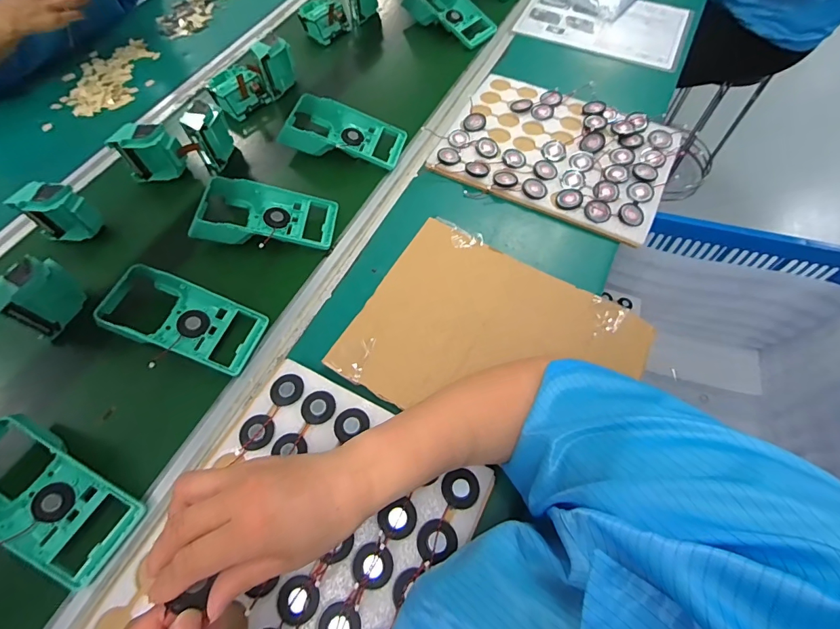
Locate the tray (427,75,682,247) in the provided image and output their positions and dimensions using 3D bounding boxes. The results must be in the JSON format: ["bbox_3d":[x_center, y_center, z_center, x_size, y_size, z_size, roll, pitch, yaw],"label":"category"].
[{"bbox_3d":[0.205,-0.248,0.611,0.313,0.021,0.245,25,65,14],"label":"tray"}]

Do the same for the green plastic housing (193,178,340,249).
[{"bbox_3d":[-0.210,-0.137,0.550,0.186,0.040,0.091,5,61,4],"label":"green plastic housing"}]

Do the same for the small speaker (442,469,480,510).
[{"bbox_3d":[0.038,0.160,0.371,0.033,0.006,0.029,-15,62,-7],"label":"small speaker"}]

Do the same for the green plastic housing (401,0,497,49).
[{"bbox_3d":[0.061,-0.591,0.791,0.097,0.048,0.189,-40,68,-18],"label":"green plastic housing"}]

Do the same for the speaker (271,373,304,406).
[{"bbox_3d":[-0.136,0.077,0.416,0.033,0.004,0.031,-1,61,1],"label":"speaker"}]

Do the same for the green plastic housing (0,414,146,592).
[{"bbox_3d":[-0.369,0.171,0.393,0.193,0.050,0.091,27,65,15],"label":"green plastic housing"}]

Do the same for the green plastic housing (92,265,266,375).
[{"bbox_3d":[-0.283,0.005,0.479,0.185,0.036,0.087,18,63,11],"label":"green plastic housing"}]

